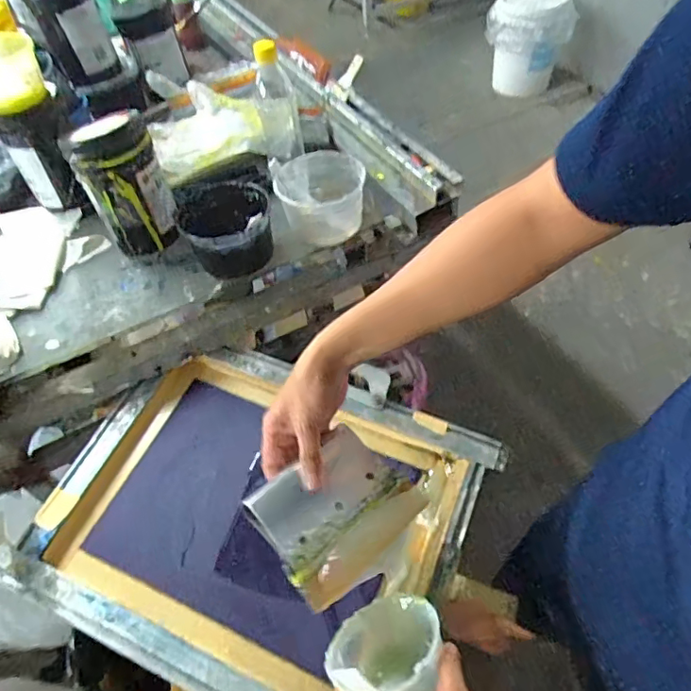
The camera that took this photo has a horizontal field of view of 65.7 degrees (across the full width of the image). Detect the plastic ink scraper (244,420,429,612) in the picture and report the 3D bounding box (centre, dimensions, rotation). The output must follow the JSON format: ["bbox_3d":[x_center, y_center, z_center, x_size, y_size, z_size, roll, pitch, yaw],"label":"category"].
[{"bbox_3d":[-0.005,0.159,0.528,0.155,0.015,0.122,-31,69,-36],"label":"plastic ink scraper"}]

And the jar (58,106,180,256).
[{"bbox_3d":[-0.324,-0.239,0.789,0.115,0.178,0.119,-26,52,-16],"label":"jar"}]

